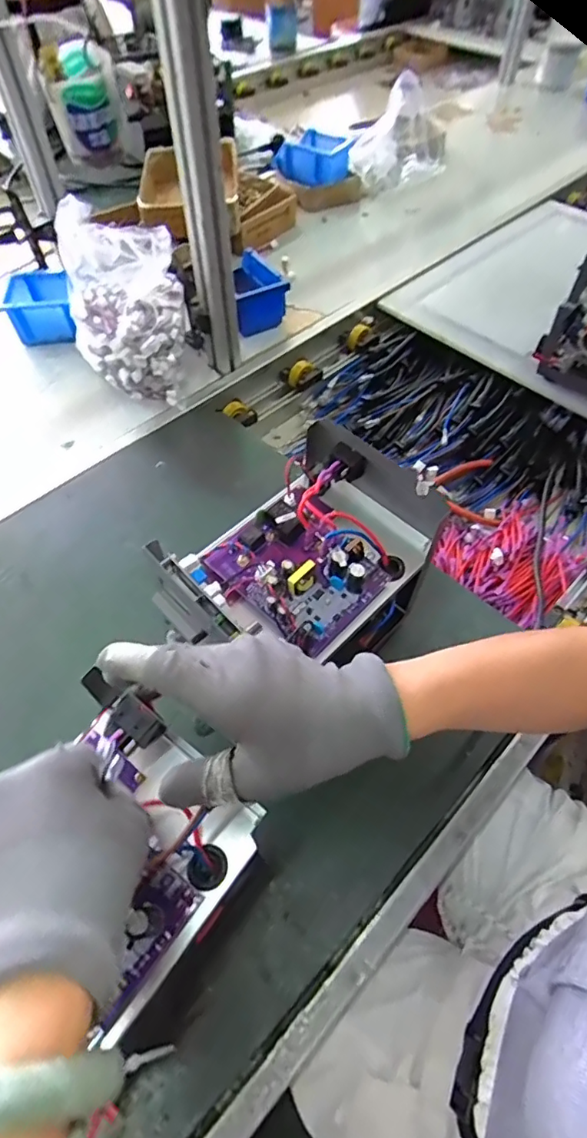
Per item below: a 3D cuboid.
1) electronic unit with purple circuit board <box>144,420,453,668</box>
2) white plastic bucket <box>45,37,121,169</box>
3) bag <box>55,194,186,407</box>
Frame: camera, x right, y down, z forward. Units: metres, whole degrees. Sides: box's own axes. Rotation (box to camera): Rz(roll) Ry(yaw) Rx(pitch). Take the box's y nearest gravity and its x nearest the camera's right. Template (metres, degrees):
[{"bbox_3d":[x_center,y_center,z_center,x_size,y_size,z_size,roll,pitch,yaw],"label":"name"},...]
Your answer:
[{"bbox_3d":[0.008,-0.001,0.463,0.151,0.114,0.205,36,63,22],"label":"electronic unit with purple circuit board"},{"bbox_3d":[-0.188,-0.423,0.488,0.060,0.073,0.059,-14,57,-9],"label":"white plastic bucket"},{"bbox_3d":[-0.228,-0.354,0.746,0.156,0.199,0.158,-14,57,-9],"label":"bag"}]

